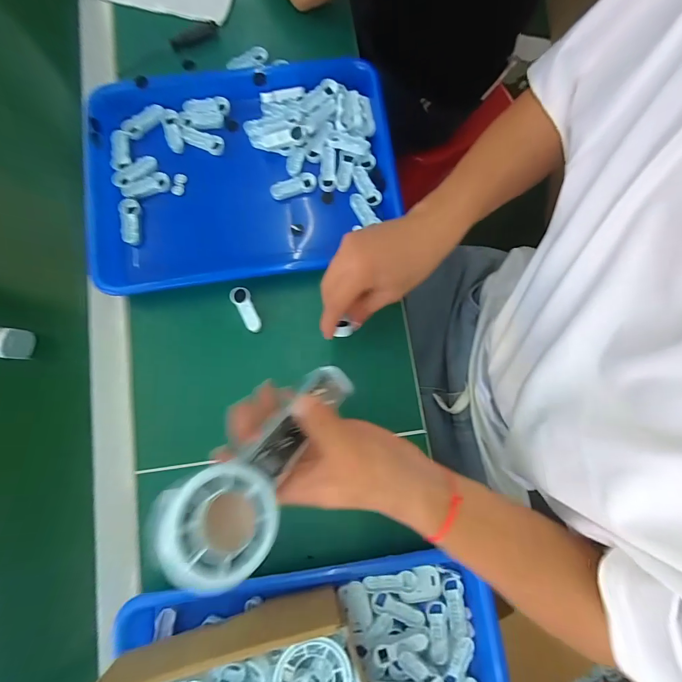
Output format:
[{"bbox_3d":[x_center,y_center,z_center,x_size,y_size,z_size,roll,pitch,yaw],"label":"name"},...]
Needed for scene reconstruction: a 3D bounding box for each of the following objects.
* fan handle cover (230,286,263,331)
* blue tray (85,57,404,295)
[{"bbox_3d":[-0.099,-0.033,0.387,0.020,0.015,0.052,-32,82,-6],"label":"fan handle cover"},{"bbox_3d":[-0.106,-0.184,0.405,0.336,0.038,0.244,-7,80,-2],"label":"blue tray"}]

